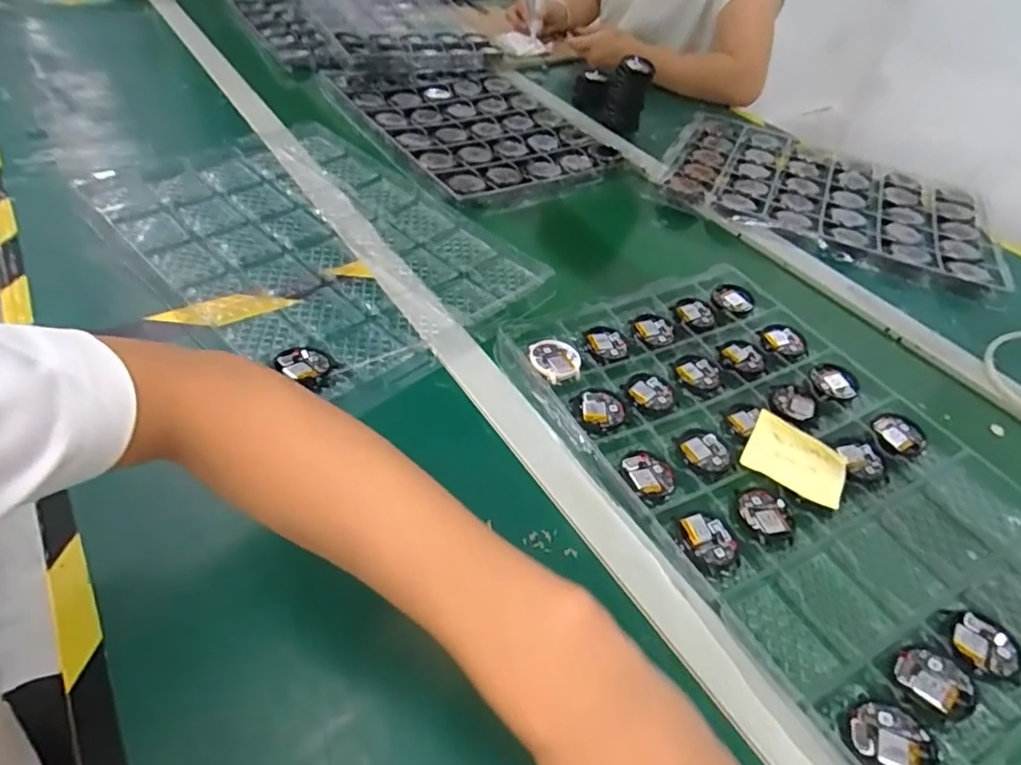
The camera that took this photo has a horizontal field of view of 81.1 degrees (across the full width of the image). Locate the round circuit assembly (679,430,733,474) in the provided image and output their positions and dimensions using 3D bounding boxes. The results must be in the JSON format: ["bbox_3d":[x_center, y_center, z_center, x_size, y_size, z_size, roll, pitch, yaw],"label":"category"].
[{"bbox_3d":[0.159,0.057,0.485,0.039,0.005,0.043,5,46,-2],"label":"round circuit assembly"}]

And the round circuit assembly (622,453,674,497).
[{"bbox_3d":[0.106,0.071,0.454,0.037,0.004,0.039,4,46,-4],"label":"round circuit assembly"}]

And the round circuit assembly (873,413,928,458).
[{"bbox_3d":[0.338,0.046,0.516,0.042,0.006,0.041,-31,57,-31],"label":"round circuit assembly"}]

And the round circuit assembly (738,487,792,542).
[{"bbox_3d":[0.189,0.098,0.446,0.039,0.004,0.043,5,46,-3],"label":"round circuit assembly"}]

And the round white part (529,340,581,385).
[{"bbox_3d":[0.042,-0.020,0.534,0.045,0.008,0.048,4,46,-4],"label":"round white part"}]

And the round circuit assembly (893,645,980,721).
[{"bbox_3d":[0.260,0.183,0.364,0.041,0.010,0.041,4,46,-4],"label":"round circuit assembly"}]

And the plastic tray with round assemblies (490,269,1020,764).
[{"bbox_3d":[0.221,0.057,0.480,0.299,0.019,0.429,-19,51,-24],"label":"plastic tray with round assemblies"}]

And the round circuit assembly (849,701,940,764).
[{"bbox_3d":[0.213,0.202,0.333,0.040,0.010,0.042,4,46,-4],"label":"round circuit assembly"}]

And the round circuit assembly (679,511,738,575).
[{"bbox_3d":[0.139,0.112,0.418,0.040,0.005,0.043,4,46,-4],"label":"round circuit assembly"}]

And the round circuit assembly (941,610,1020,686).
[{"bbox_3d":[0.308,0.172,0.389,0.042,0.010,0.047,21,47,13],"label":"round circuit assembly"}]

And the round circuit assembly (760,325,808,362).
[{"bbox_3d":[0.272,-0.041,0.592,0.043,0.004,0.051,19,47,11],"label":"round circuit assembly"}]

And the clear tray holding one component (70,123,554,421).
[{"bbox_3d":[-0.212,-0.164,0.635,0.479,0.020,0.308,36,52,25],"label":"clear tray holding one component"}]

